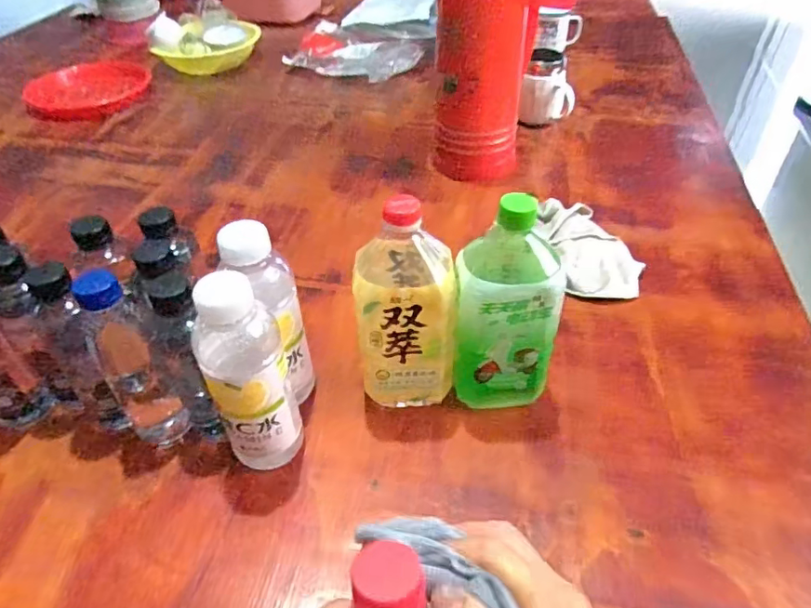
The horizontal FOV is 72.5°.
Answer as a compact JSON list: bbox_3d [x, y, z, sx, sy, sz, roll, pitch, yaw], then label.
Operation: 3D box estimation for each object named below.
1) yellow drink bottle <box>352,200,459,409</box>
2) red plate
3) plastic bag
[{"bbox_3d":[0.001,0.002,0.511,0.087,0.213,0.085,-1,43,1],"label":"yellow drink bottle"},{"bbox_3d":[-0.685,-0.471,1.207,0.255,0.036,0.232,-1,43,1],"label":"red plate"},{"bbox_3d":[-0.124,-0.551,1.232,0.278,0.062,0.160,24,48,24],"label":"plastic bag"}]

